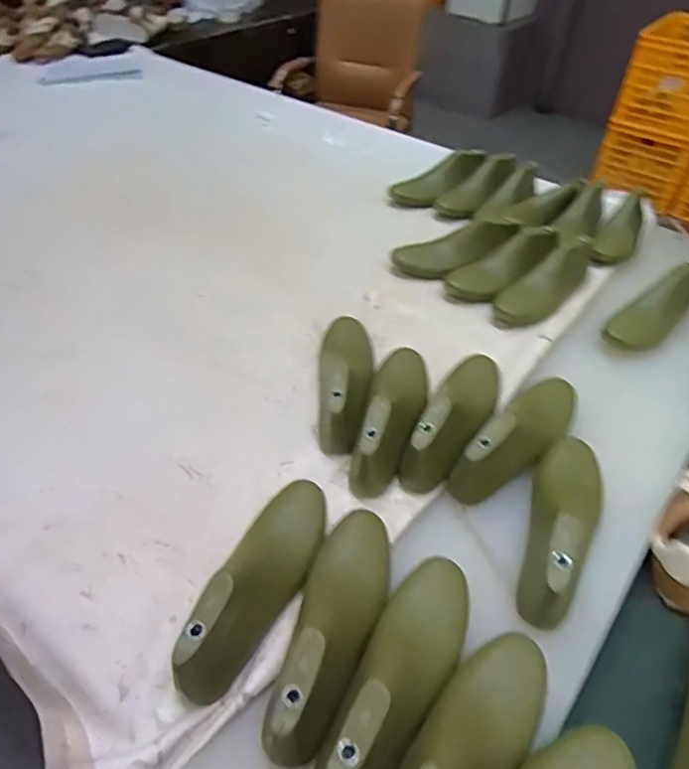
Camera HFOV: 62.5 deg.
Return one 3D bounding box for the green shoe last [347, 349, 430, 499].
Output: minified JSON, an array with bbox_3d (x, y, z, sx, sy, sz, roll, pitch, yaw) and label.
[{"bbox_3d":[0.068,0.027,0.754,0.076,0.088,0.245,10,46,9],"label":"green shoe last"}]

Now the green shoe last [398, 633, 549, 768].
[{"bbox_3d":[0.098,0.311,0.472,0.078,0.091,0.249,34,54,28],"label":"green shoe last"}]

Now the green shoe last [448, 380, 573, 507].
[{"bbox_3d":[0.228,0.056,0.732,0.076,0.084,0.241,33,53,27],"label":"green shoe last"}]

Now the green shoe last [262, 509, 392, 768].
[{"bbox_3d":[-0.005,0.224,0.552,0.076,0.099,0.237,11,46,9],"label":"green shoe last"}]

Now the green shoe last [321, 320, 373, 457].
[{"bbox_3d":[0.005,-0.023,0.806,0.077,0.089,0.247,2,45,0],"label":"green shoe last"}]

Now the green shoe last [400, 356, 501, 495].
[{"bbox_3d":[0.153,0.030,0.758,0.074,0.083,0.249,24,49,21],"label":"green shoe last"}]

